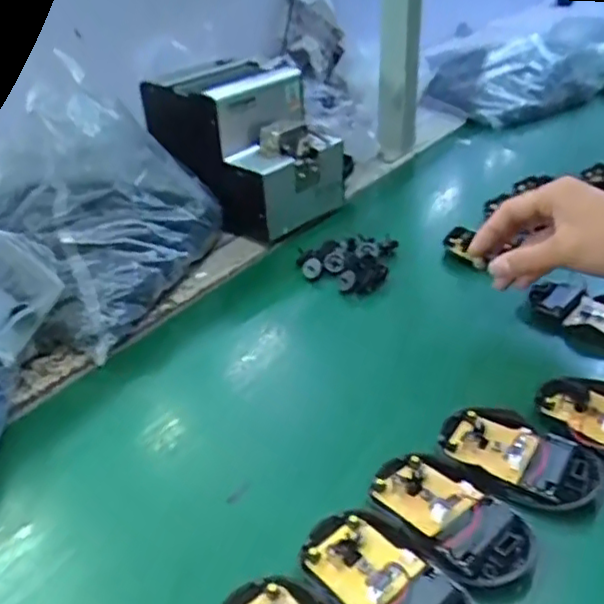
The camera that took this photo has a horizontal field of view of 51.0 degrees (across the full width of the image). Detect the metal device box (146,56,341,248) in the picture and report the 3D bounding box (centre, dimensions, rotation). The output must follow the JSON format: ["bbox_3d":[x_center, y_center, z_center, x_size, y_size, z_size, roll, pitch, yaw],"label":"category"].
[{"bbox_3d":[-0.061,-0.173,0.696,0.177,0.135,0.128,23,40,34],"label":"metal device box"}]

